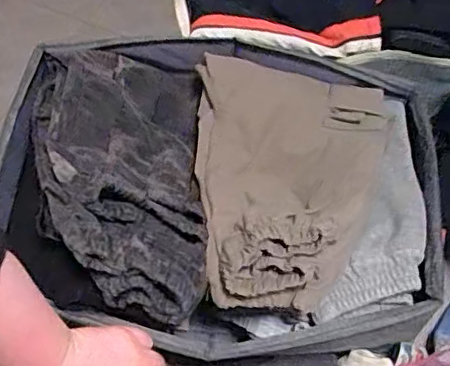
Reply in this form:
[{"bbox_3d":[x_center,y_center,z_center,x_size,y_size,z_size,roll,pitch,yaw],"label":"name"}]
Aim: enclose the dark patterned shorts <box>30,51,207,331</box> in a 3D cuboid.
[{"bbox_3d":[-0.117,-0.020,0.586,0.181,0.094,0.324,-2,58,-4],"label":"dark patterned shorts"}]

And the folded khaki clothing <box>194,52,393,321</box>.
[{"bbox_3d":[0.071,-0.019,0.582,0.210,0.059,0.288,4,58,1],"label":"folded khaki clothing"}]

